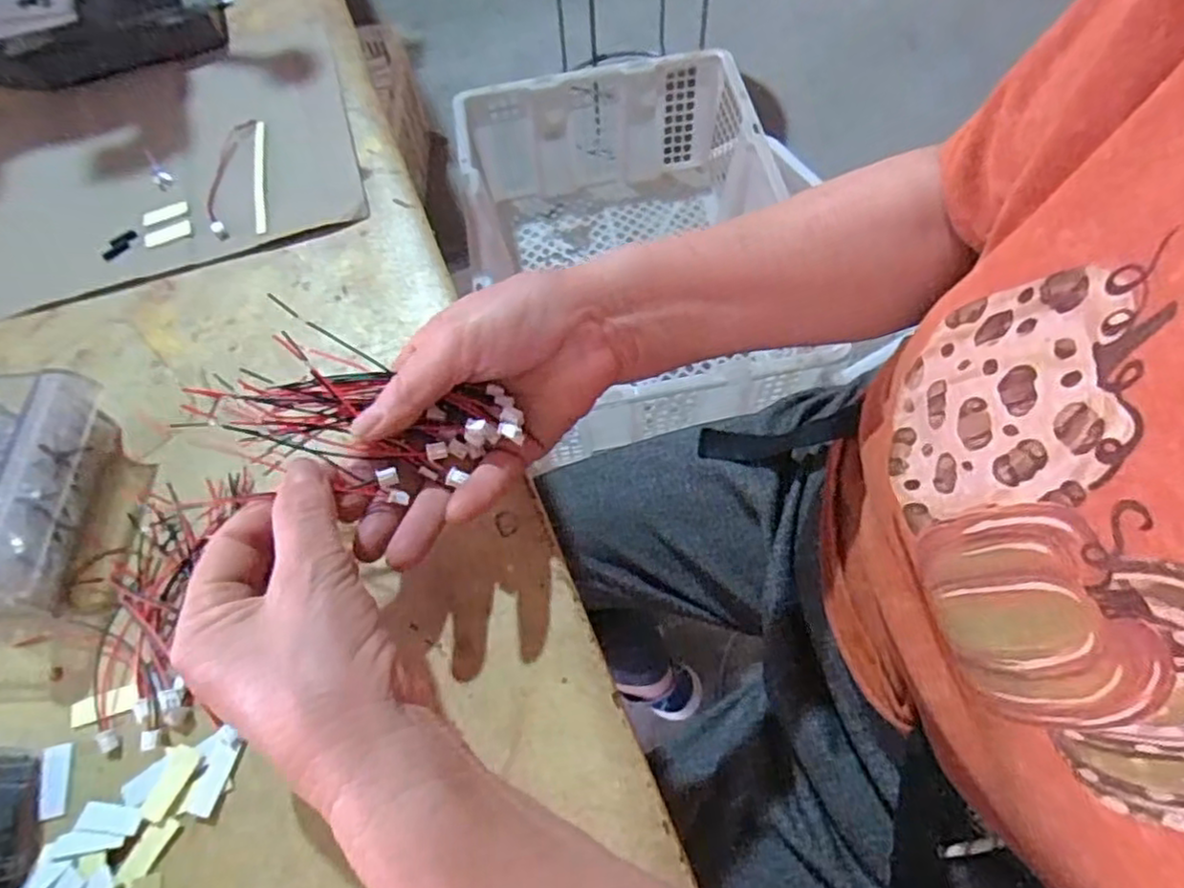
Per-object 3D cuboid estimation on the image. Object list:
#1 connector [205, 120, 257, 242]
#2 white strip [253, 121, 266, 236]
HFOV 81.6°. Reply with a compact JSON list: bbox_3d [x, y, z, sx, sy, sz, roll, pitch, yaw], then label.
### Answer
[{"bbox_3d":[-0.229,-0.168,0.430,0.017,0.004,0.099,-4,62,1],"label":"connector"},{"bbox_3d":[-0.209,-0.171,0.430,0.007,0.004,0.100,-13,63,-4],"label":"white strip"}]

